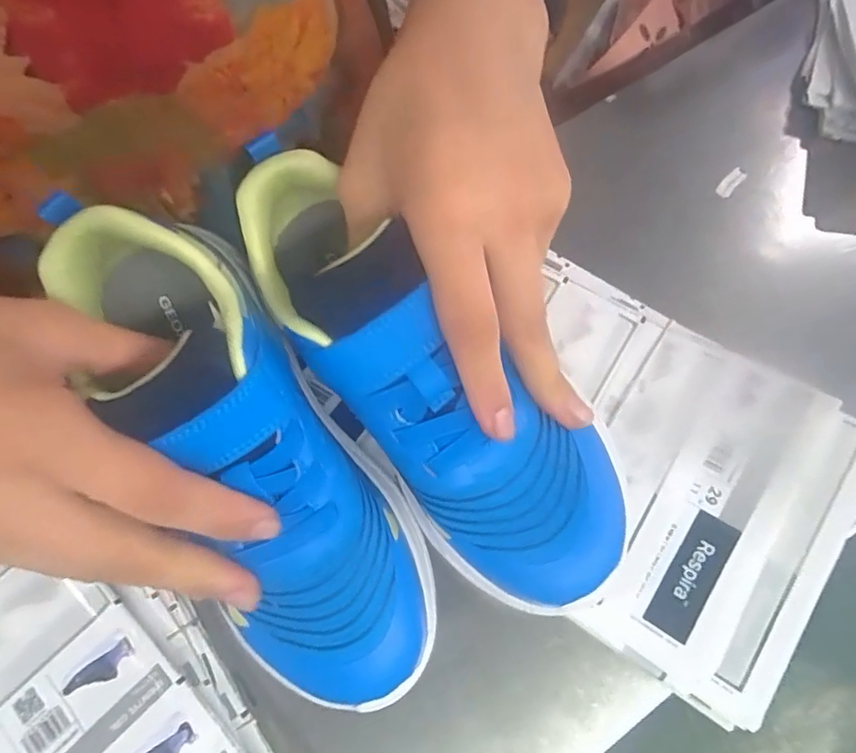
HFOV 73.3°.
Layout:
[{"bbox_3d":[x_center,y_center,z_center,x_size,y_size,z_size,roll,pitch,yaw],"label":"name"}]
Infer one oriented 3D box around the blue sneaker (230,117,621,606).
[{"bbox_3d":[-0.001,-0.002,0.229,0.070,0.079,0.204,-37,80,-12],"label":"blue sneaker"}]

